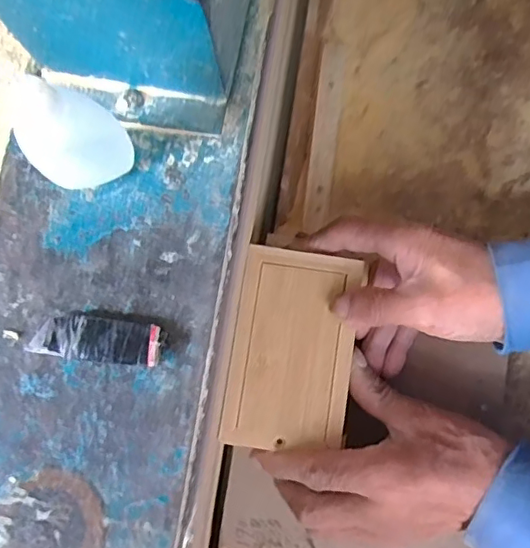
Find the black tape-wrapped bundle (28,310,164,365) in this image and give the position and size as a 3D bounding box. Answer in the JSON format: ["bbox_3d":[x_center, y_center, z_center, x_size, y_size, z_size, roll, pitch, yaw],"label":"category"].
[{"bbox_3d":[-0.082,0.031,0.275,0.064,0.008,0.022,7,80,2],"label":"black tape-wrapped bundle"}]

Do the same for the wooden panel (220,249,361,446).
[{"bbox_3d":[0.018,0.047,0.363,0.075,0.007,0.124,8,80,3],"label":"wooden panel"}]

